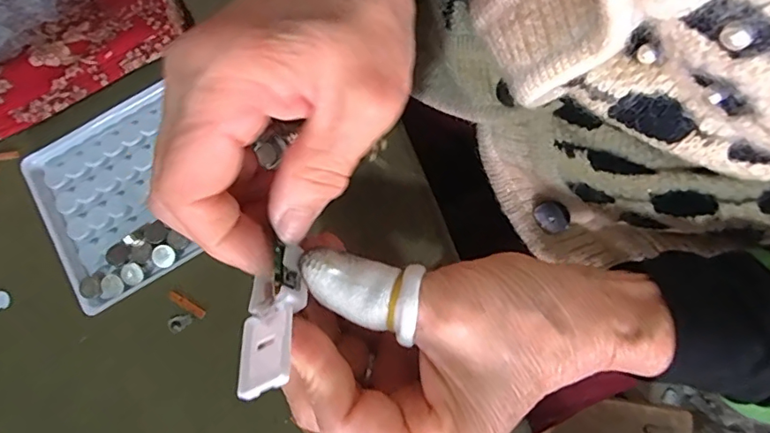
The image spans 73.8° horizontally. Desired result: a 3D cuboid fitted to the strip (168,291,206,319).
[{"bbox_3d":[-0.101,0.045,0.261,0.022,0.004,0.005,30,83,10],"label":"strip"}]

